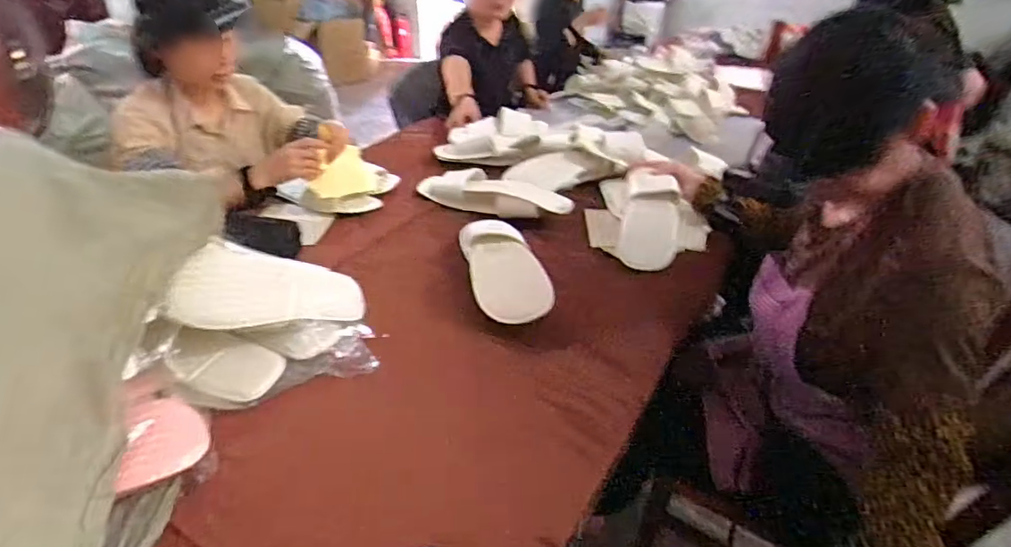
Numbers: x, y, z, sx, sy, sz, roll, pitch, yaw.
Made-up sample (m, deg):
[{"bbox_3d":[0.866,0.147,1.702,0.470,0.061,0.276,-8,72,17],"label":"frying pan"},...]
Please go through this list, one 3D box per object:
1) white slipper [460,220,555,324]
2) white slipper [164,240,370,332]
[{"bbox_3d":[-0.006,-0.019,0.931,0.116,0.052,0.303,-6,33,-9],"label":"white slipper"},{"bbox_3d":[-0.317,0.024,0.791,0.245,0.107,0.043,9,19,-45],"label":"white slipper"}]

